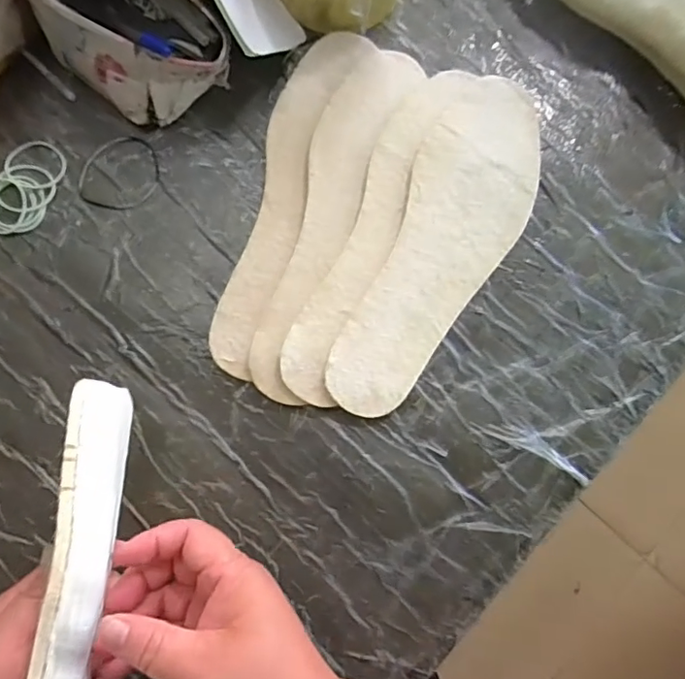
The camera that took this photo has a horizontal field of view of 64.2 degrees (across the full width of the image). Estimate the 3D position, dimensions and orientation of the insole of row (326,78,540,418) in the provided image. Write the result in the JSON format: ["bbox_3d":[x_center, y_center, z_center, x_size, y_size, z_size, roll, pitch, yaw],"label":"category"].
[{"bbox_3d":[0.075,-0.069,0.405,0.090,0.013,0.267,27,82,-1],"label":"insole of row"}]

